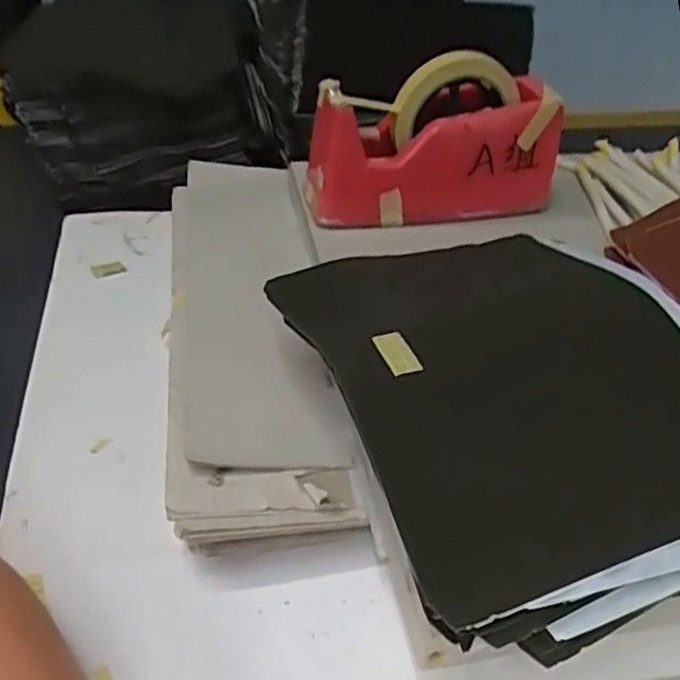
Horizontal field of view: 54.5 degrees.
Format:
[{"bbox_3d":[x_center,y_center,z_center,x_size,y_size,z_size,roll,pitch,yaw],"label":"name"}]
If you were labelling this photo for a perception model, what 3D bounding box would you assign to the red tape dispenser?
[{"bbox_3d":[0.077,-0.161,0.536,0.203,0.116,0.061,-4,42,-10],"label":"red tape dispenser"}]

